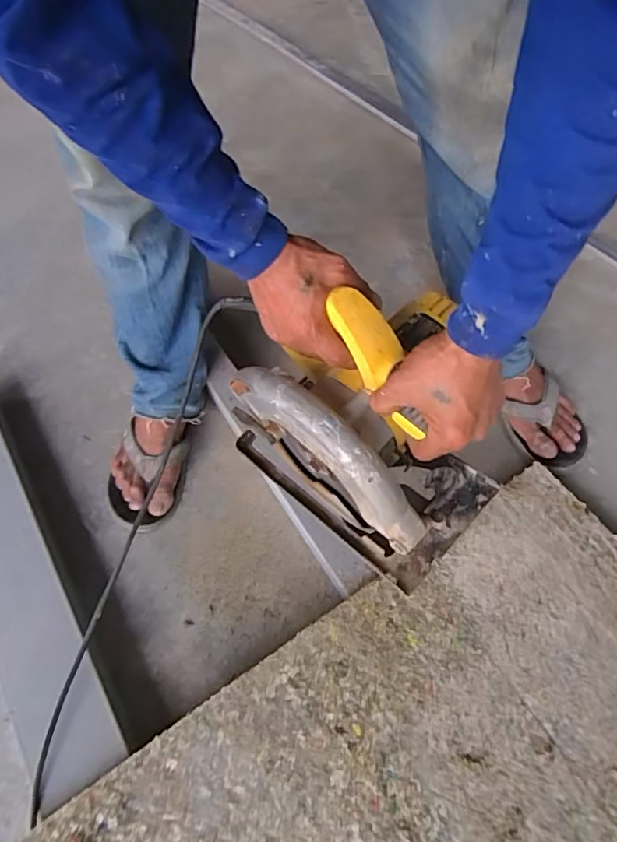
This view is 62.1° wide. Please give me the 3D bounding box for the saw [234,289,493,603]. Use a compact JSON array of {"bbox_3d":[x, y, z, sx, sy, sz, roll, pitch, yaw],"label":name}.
[{"bbox_3d":[0.075,-0.019,0.519,0.259,0.240,0.215,39,67,25],"label":"saw"}]

